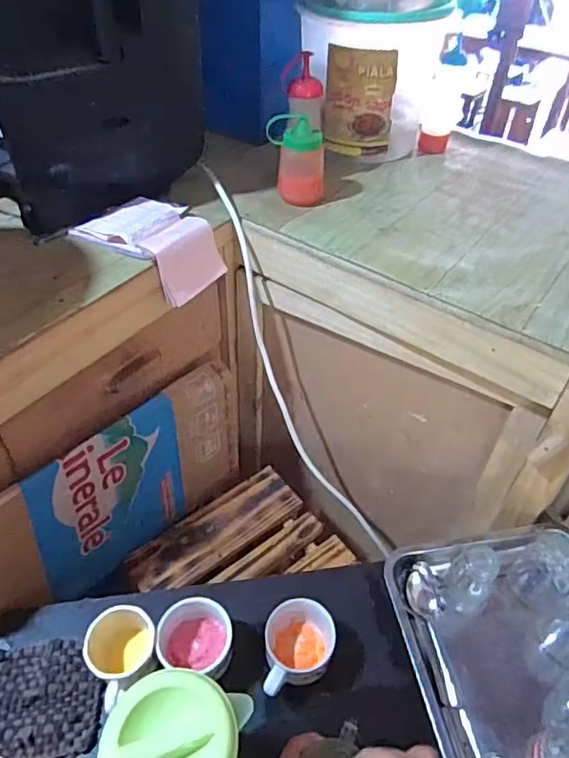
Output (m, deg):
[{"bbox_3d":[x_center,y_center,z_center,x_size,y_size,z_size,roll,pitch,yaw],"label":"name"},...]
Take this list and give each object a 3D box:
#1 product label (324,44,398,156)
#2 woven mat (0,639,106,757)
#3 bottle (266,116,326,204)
[{"bbox_3d":[0.126,-0.464,0.925,0.114,0.163,0.022,9,47,7],"label":"product label"},{"bbox_3d":[-0.274,0.368,0.630,0.129,0.013,0.120,-2,46,-3],"label":"woven mat"},{"bbox_3d":[0.021,-0.337,0.850,0.079,0.118,0.057,-7,47,-9],"label":"bottle"}]

